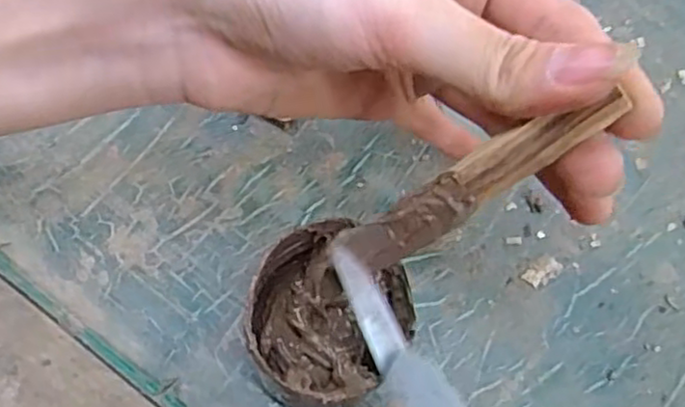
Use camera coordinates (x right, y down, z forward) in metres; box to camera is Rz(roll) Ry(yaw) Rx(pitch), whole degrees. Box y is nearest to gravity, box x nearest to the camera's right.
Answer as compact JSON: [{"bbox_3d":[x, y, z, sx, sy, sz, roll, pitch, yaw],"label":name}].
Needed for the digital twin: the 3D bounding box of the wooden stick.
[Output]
[{"bbox_3d":[0.030,-0.003,0.166,0.070,0.009,0.012,-33,78,26],"label":"wooden stick"}]

